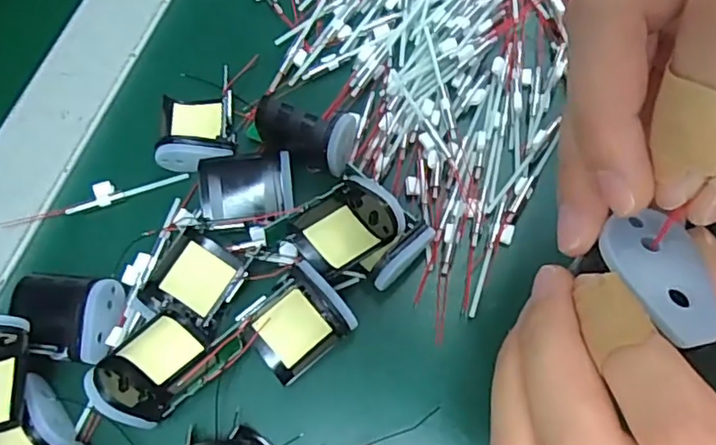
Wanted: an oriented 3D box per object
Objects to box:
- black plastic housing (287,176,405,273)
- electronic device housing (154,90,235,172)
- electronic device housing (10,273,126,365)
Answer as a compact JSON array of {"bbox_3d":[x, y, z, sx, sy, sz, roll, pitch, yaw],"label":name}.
[{"bbox_3d":[-0.005,0.002,0.260,0.045,0.020,0.032,-34,71,-10],"label":"black plastic housing"},{"bbox_3d":[-0.080,-0.047,0.286,0.037,0.020,0.045,-7,69,0],"label":"electronic device housing"},{"bbox_3d":[-0.129,0.041,0.256,0.046,0.018,0.036,4,69,4],"label":"electronic device housing"}]

